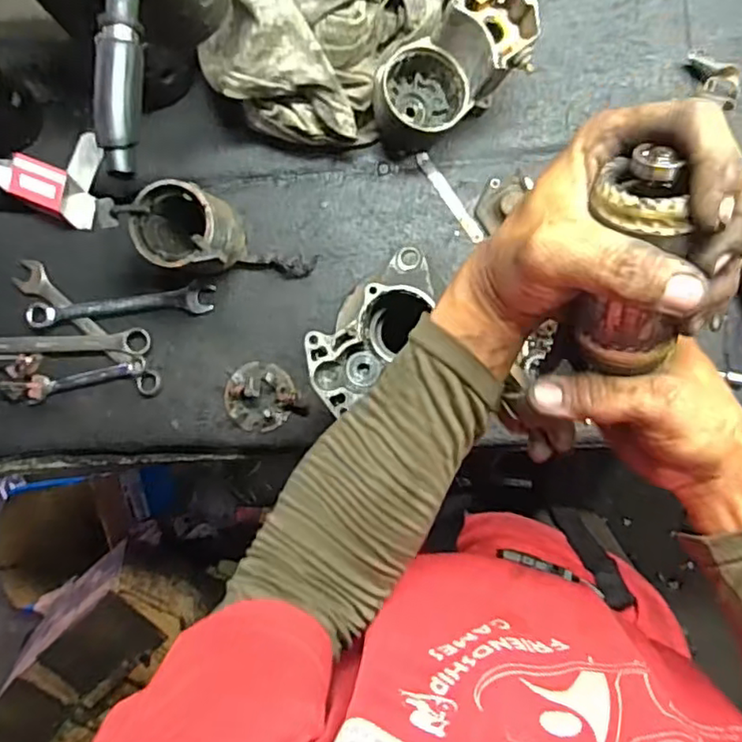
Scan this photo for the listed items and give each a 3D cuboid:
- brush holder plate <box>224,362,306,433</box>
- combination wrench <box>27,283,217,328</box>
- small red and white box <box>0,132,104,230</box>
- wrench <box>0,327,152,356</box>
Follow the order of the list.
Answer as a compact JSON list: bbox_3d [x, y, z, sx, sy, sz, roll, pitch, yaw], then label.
[{"bbox_3d":[-0.113,0.026,0.636,0.068,0.026,0.071,0,87,6],"label":"brush holder plate"},{"bbox_3d":[-0.267,-0.069,0.668,0.203,0.014,0.033,-5,87,6],"label":"combination wrench"},{"bbox_3d":[-0.338,-0.210,0.660,0.106,0.041,0.089,20,89,7],"label":"small red and white box"},{"bbox_3d":[-0.345,-0.027,0.671,0.225,0.019,0.036,0,87,6],"label":"wrench"}]

